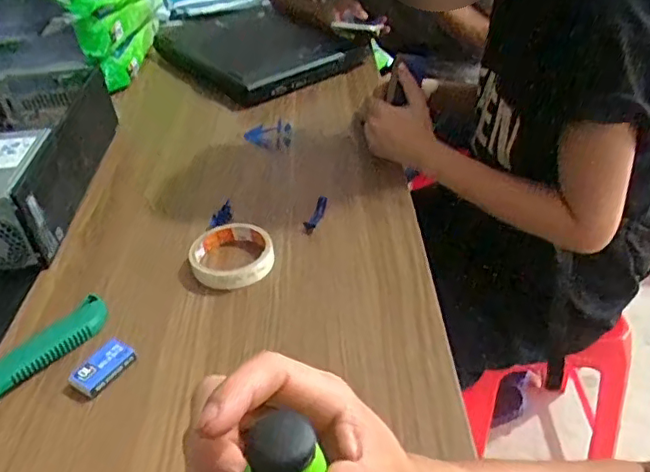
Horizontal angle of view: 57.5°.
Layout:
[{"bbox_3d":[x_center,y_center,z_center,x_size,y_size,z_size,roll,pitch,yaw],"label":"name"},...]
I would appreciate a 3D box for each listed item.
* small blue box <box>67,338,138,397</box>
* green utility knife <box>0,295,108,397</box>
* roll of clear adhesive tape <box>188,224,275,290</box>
[{"bbox_3d":[-0.199,0.119,0.535,0.029,0.017,0.054,20,44,29],"label":"small blue box"},{"bbox_3d":[-0.282,0.120,0.537,0.034,0.017,0.196,22,44,30],"label":"green utility knife"},{"bbox_3d":[-0.101,0.022,0.642,0.088,0.026,0.087,-3,37,2],"label":"roll of clear adhesive tape"}]

